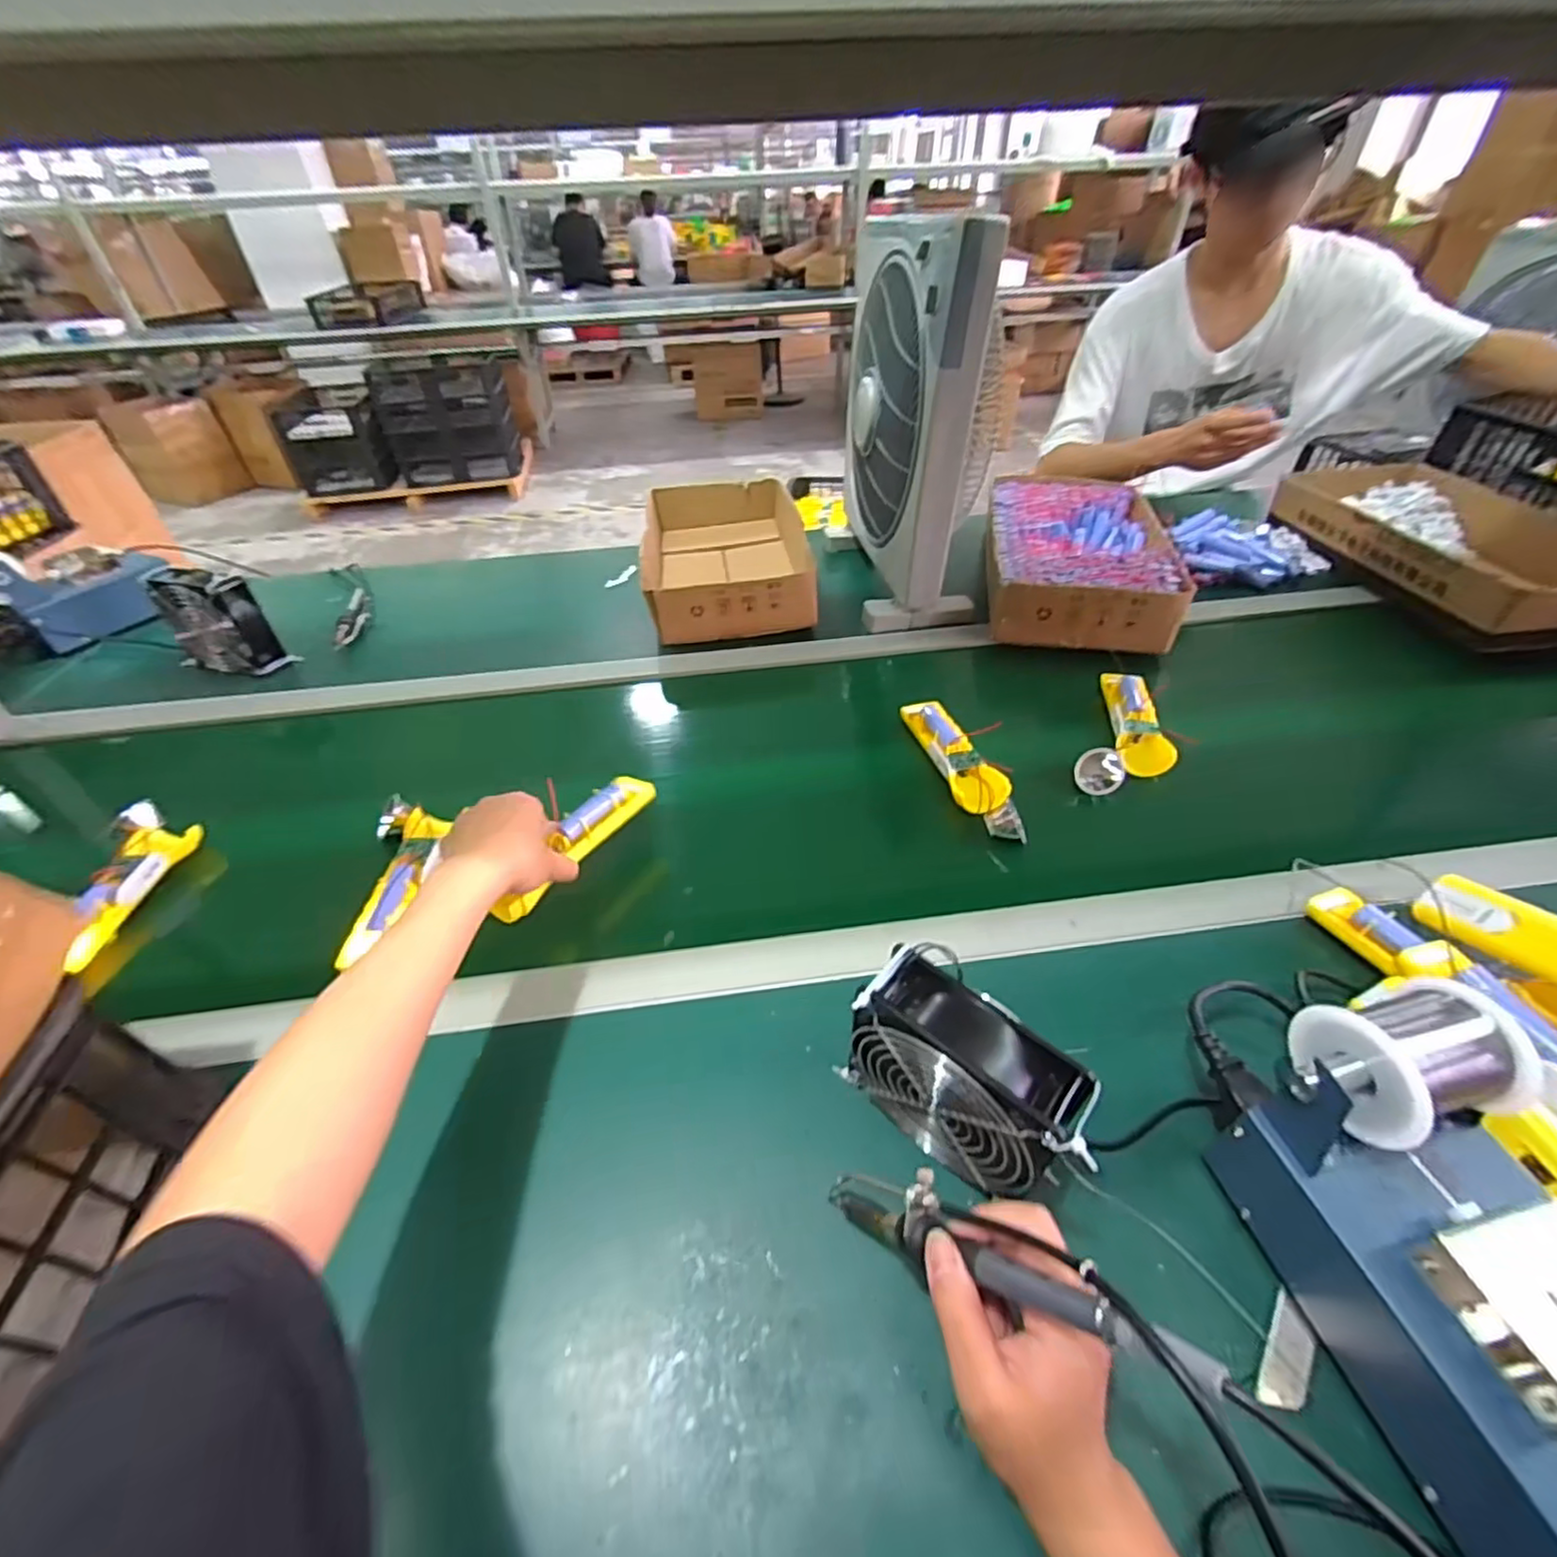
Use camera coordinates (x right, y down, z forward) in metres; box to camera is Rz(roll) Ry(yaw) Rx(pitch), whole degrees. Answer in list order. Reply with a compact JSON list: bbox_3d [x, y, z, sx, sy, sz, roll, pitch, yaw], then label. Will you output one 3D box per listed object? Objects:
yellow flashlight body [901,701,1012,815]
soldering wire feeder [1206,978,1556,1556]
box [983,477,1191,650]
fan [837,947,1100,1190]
[{"bbox_3d":[0.179,-0.029,0.686,0.051,0.023,0.182,-11,43,-10],"label":"yellow flashlight body"},{"bbox_3d":[0.324,0.221,0.309,0.117,0.123,0.207,-7,42,-6],"label":"soldering wire feeder"},{"bbox_3d":[0.422,-0.322,0.947,0.227,0.075,0.402,8,43,11],"label":"box"},{"bbox_3d":[0.106,0.176,0.385,0.135,0.123,0.057,29,50,30],"label":"fan"}]

